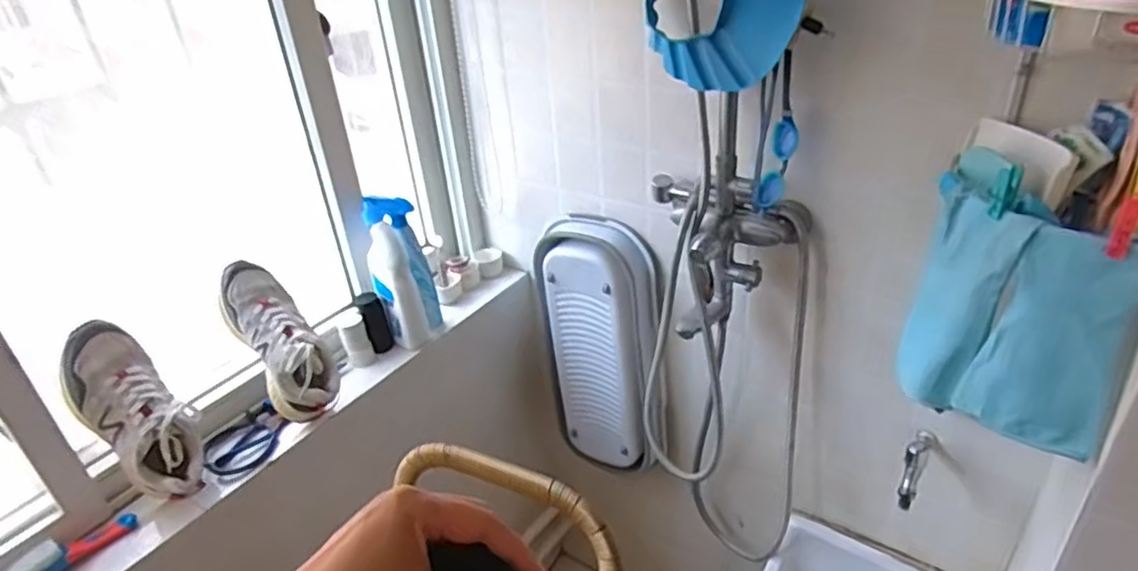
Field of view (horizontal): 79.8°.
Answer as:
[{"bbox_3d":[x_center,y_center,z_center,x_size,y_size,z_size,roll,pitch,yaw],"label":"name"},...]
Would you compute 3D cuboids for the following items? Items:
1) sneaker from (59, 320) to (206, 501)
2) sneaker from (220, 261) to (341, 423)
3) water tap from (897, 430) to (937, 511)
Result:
[{"bbox_3d":[-0.530,0.156,0.842,0.101,0.241,0.096,-31,14,-19],"label":"sneaker"},{"bbox_3d":[-0.403,0.079,0.957,0.089,0.236,0.091,-34,8,-37],"label":"sneaker"},{"bbox_3d":[0.485,0.240,0.947,0.025,0.080,0.130,18,39,35],"label":"water tap"}]

